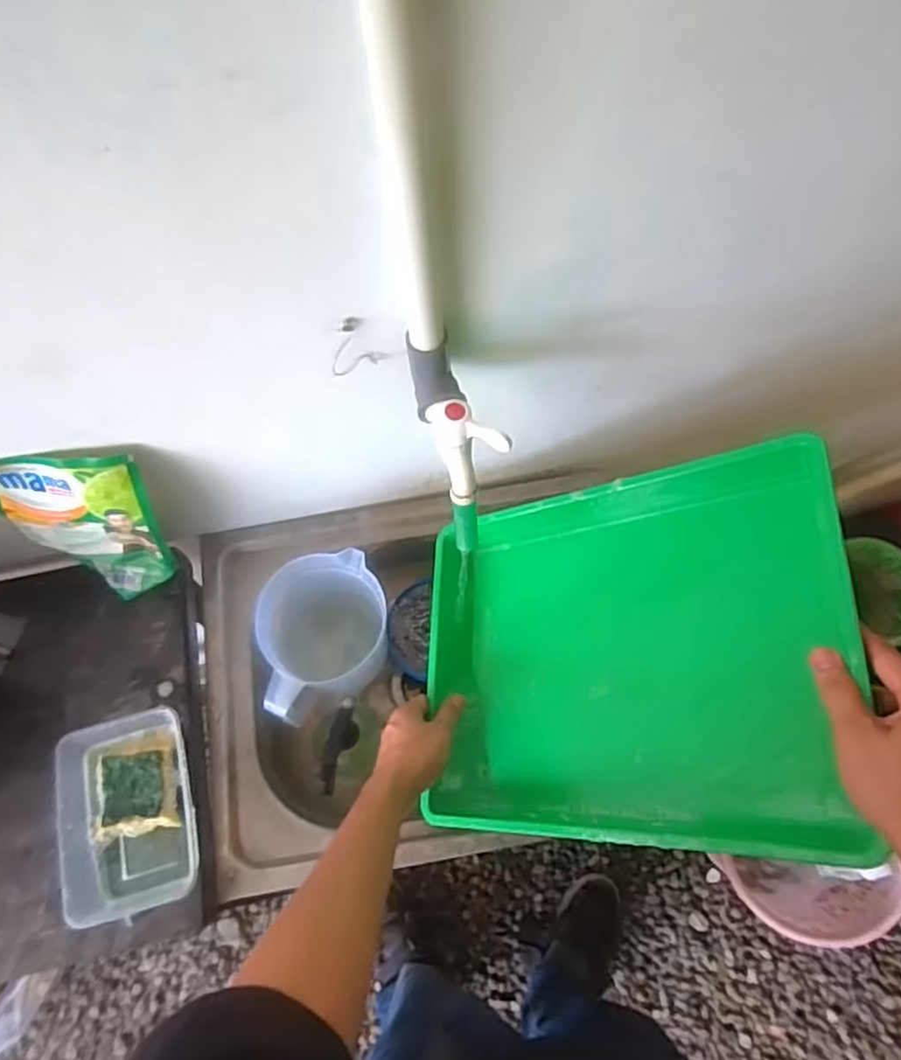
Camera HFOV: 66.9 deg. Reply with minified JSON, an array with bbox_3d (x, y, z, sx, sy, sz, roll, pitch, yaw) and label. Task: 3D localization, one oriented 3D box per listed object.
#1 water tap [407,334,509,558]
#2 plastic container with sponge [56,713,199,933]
[{"bbox_3d":[0.007,-0.070,0.557,0.042,0.132,0.134,-19,72,-7],"label":"water tap"},{"bbox_3d":[-0.306,0.271,0.659,0.116,0.075,0.177,-17,72,-6],"label":"plastic container with sponge"}]

